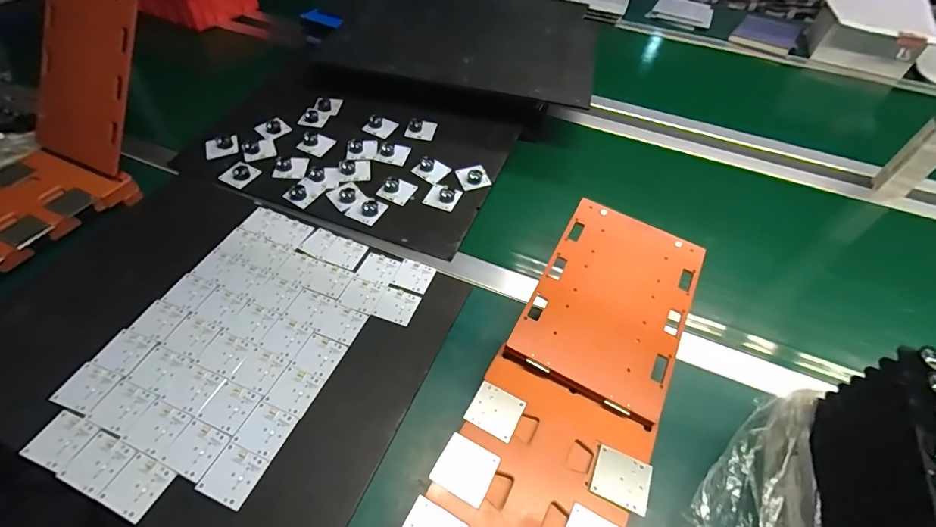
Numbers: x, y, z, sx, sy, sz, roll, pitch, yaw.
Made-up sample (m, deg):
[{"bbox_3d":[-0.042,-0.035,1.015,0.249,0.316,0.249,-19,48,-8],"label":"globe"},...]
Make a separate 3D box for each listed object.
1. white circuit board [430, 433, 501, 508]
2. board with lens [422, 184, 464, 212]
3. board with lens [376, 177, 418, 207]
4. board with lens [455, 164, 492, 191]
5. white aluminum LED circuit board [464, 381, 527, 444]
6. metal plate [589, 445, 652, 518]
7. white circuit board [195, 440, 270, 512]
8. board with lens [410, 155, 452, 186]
[{"bbox_3d":[-0.002,0.184,0.381,0.050,0.004,0.047,26,53,16],"label":"white circuit board"},{"bbox_3d":[-0.038,-0.103,0.642,0.049,0.014,0.042,21,52,12],"label":"board with lens"},{"bbox_3d":[-0.108,-0.113,0.645,0.047,0.015,0.043,20,52,12],"label":"board with lens"},{"bbox_3d":[0.009,-0.140,0.671,0.047,0.017,0.046,-12,53,-14],"label":"board with lens"},{"bbox_3d":[0.027,0.144,0.416,0.048,0.004,0.045,25,53,15],"label":"white aluminum LED circuit board"},{"bbox_3d":[0.139,0.194,0.382,0.048,0.006,0.045,22,52,13],"label":"metal plate"},{"bbox_3d":[-0.218,0.196,0.394,0.047,0.004,0.045,20,52,12],"label":"white circuit board"},{"bbox_3d":[-0.059,-0.152,0.675,0.047,0.015,0.043,30,55,19],"label":"board with lens"}]

